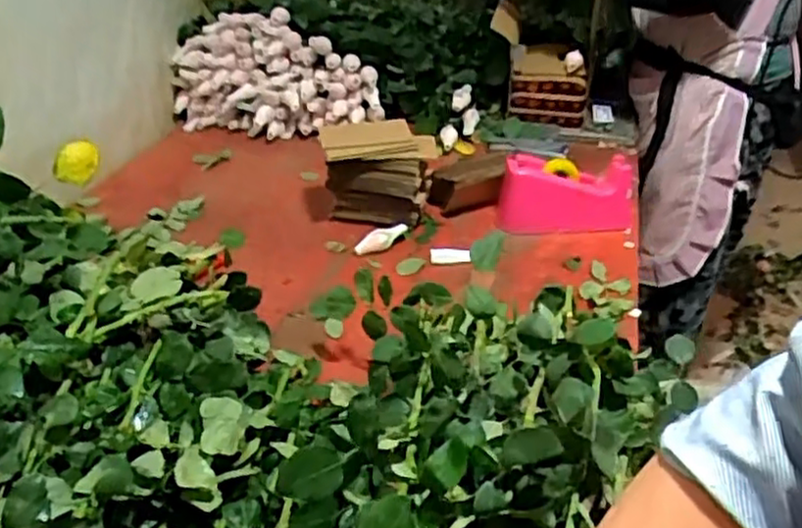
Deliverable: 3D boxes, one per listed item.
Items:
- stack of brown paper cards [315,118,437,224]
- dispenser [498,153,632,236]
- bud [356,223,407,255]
[{"bbox_3d":[-0.037,-0.135,1.127,0.164,0.147,0.088,2,34,3],"label":"stack of brown paper cards"},{"bbox_3d":[0.270,-0.117,1.158,0.216,0.115,0.060,1,34,1],"label":"dispenser"},{"bbox_3d":[-0.028,-0.037,1.090,0.086,0.033,0.029,-27,42,-34],"label":"bud"}]

